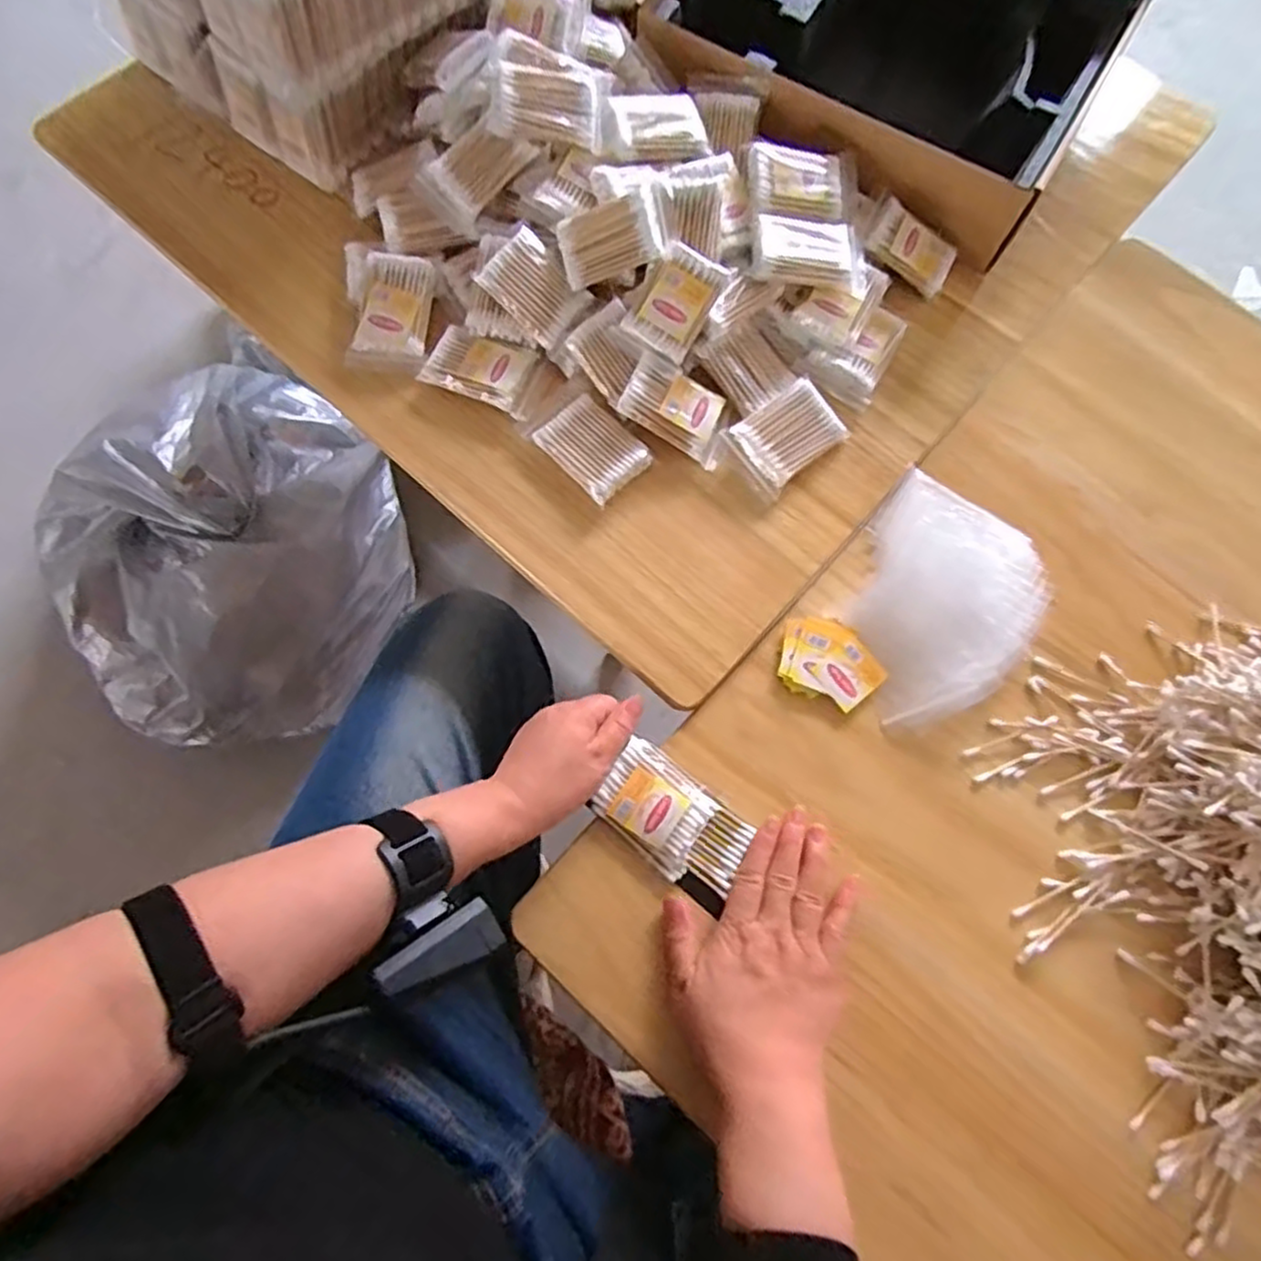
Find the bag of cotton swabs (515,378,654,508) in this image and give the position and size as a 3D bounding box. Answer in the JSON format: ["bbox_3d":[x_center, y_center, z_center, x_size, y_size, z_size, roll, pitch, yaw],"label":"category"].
[{"bbox_3d":[-0.033,-0.147,0.557,0.094,0.014,0.063,44,77,10],"label":"bag of cotton swabs"}]

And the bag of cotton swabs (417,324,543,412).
[{"bbox_3d":[-0.117,-0.206,0.577,0.078,0.021,0.054,19,74,3],"label":"bag of cotton swabs"}]

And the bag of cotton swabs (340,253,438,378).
[{"bbox_3d":[-0.188,-0.252,0.576,0.059,0.015,0.094,7,90,-1],"label":"bag of cotton swabs"}]

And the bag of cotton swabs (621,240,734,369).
[{"bbox_3d":[0.033,-0.244,0.543,0.053,0.011,0.073,35,100,8],"label":"bag of cotton swabs"}]

